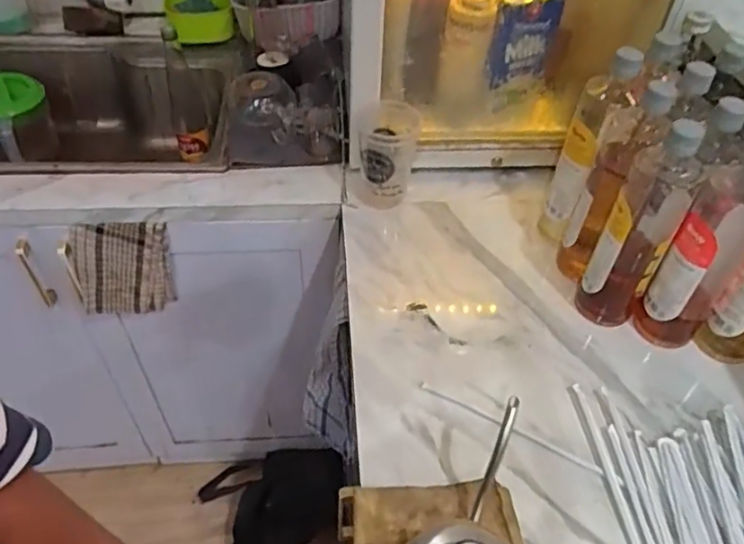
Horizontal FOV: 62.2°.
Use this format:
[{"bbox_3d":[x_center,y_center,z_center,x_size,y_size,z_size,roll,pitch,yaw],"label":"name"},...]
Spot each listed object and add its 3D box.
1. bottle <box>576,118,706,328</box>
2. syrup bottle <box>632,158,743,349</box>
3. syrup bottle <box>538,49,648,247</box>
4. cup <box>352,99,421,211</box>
[{"bbox_3d":[0.297,-0.054,0.692,0.073,0.262,0.079,24,51,20],"label":"bottle"},{"bbox_3d":[0.360,-0.021,0.672,0.069,0.270,0.071,1,47,-1],"label":"syrup bottle"},{"bbox_3d":[0.259,-0.137,0.770,0.056,0.270,0.075,20,50,16],"label":"syrup bottle"},{"bbox_3d":[0.020,-0.160,0.867,0.088,0.123,0.091,1,48,-1],"label":"cup"}]

